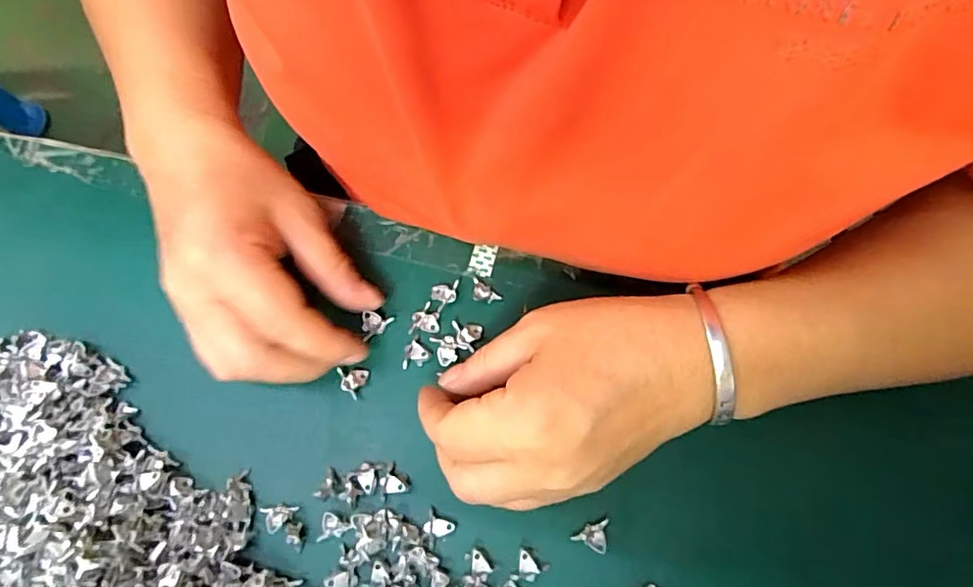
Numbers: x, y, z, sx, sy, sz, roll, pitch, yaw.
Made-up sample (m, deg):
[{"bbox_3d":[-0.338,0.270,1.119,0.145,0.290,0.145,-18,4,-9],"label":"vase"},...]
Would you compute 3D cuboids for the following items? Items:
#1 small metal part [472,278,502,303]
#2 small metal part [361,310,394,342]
[{"bbox_3d":[-0.001,0.001,0.283,0.017,0.007,0.010,28,75,10],"label":"small metal part"},{"bbox_3d":[-0.056,0.016,0.279,0.014,0.008,0.012,0,72,2],"label":"small metal part"}]

